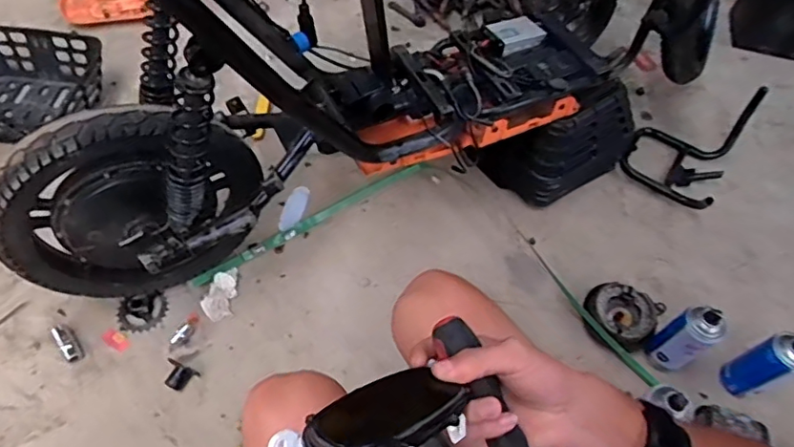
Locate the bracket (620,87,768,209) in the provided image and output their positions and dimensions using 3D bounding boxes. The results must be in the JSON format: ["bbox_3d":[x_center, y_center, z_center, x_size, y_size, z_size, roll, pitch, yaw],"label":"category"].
[{"bbox_3d":[0.665,-0.201,1.235,0.197,0.104,0.384,37,62,18],"label":"bracket"}]

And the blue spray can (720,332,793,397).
[{"bbox_3d":[0.601,0.233,0.910,0.051,0.180,0.064,-22,62,-17],"label":"blue spray can"}]

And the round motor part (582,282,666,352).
[{"bbox_3d":[0.406,0.167,1.006,0.123,0.052,0.130,2,58,-3],"label":"round motor part"}]

